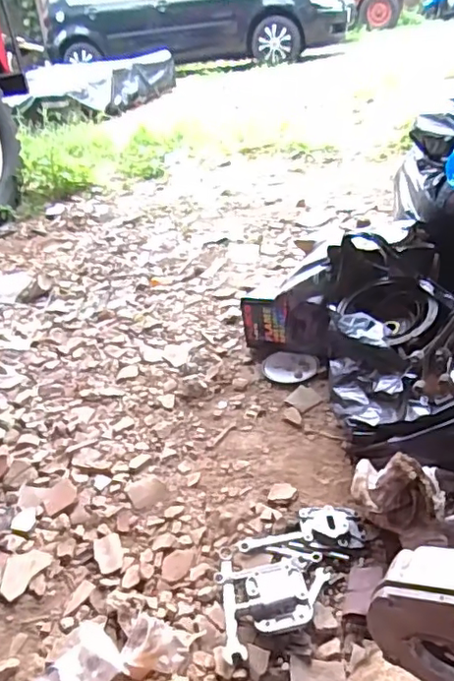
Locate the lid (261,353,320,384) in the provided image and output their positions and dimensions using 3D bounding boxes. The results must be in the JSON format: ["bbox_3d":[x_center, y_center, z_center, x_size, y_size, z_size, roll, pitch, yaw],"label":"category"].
[{"bbox_3d":[0.156,0.068,1.412,0.138,0.011,0.138,-5,33,4],"label":"lid"}]

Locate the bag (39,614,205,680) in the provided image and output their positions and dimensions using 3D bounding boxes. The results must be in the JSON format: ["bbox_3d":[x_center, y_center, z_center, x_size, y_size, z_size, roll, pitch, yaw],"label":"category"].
[{"bbox_3d":[-0.167,0.457,0.835,0.233,0.034,0.124,-18,34,-15],"label":"bag"}]

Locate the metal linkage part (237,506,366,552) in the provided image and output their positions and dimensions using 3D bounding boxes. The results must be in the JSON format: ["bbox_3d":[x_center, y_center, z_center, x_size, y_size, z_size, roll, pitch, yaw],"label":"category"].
[{"bbox_3d":[0.129,0.326,0.993,0.215,0.022,0.079,-5,33,5],"label":"metal linkage part"}]

